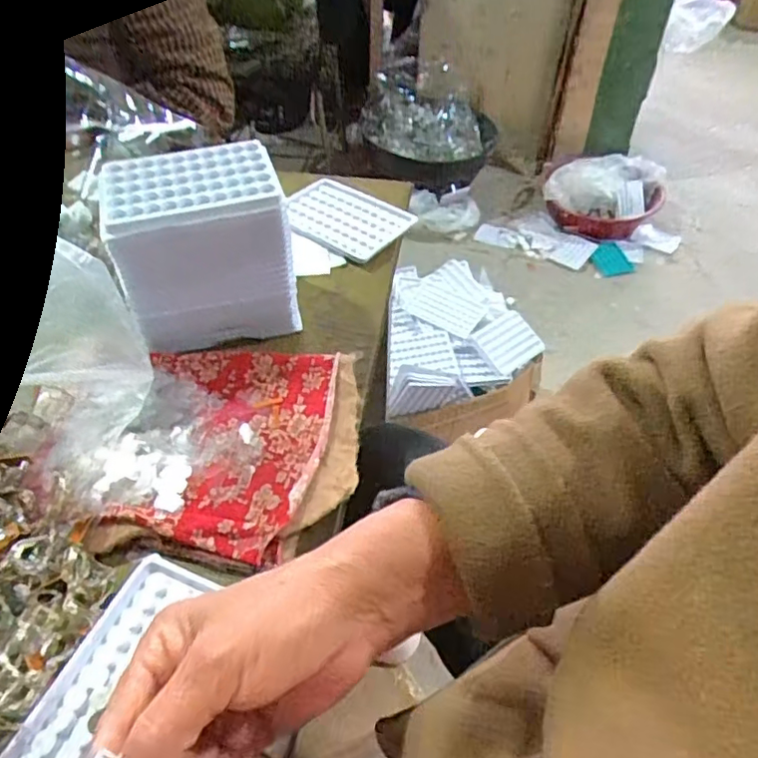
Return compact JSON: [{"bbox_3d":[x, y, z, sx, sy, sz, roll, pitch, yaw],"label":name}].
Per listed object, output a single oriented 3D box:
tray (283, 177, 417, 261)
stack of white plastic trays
[{"bbox_3d":[-0.036,-0.165,0.624,0.125,0.014,0.093,29,53,22],"label":"tray"},{"bbox_3d":[-0.137,-0.103,0.479,0.128,0.121,0.088,-12,49,-12],"label":"stack of white plastic trays"}]

